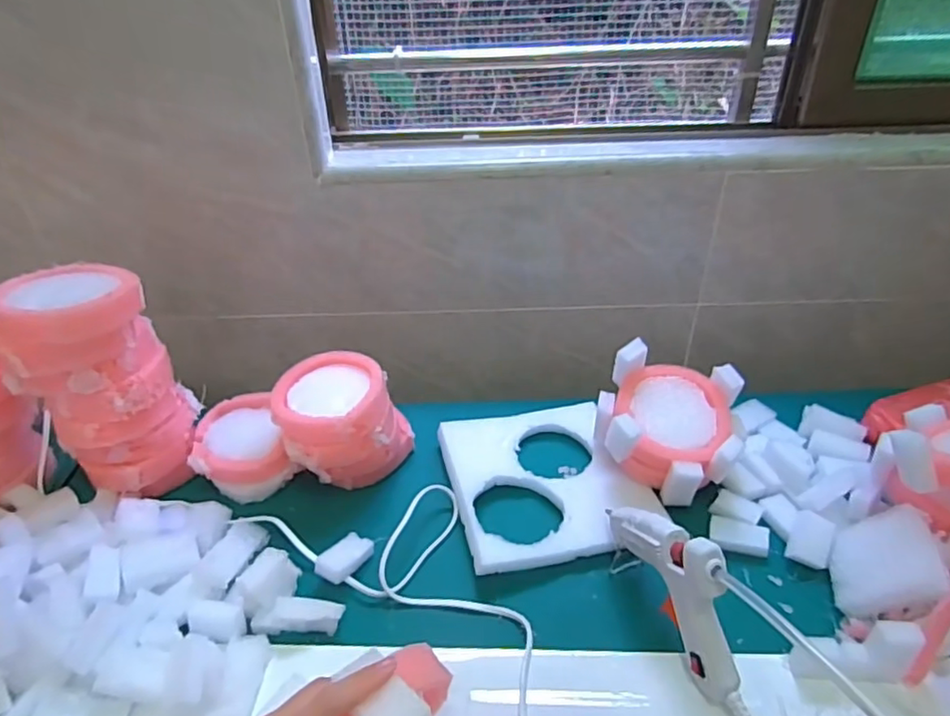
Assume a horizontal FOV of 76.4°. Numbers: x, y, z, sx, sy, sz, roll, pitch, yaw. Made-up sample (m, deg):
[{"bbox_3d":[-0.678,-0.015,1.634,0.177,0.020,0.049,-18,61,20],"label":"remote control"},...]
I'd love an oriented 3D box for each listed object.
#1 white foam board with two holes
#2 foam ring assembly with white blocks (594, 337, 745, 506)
[{"bbox_3d":[0.068,0.111,0.583,0.178,0.018,0.188,-9,36,-10],"label":"white foam board with two holes"},{"bbox_3d":[0.176,0.062,0.563,0.123,0.097,0.104,7,37,12],"label":"foam ring assembly with white blocks"}]

